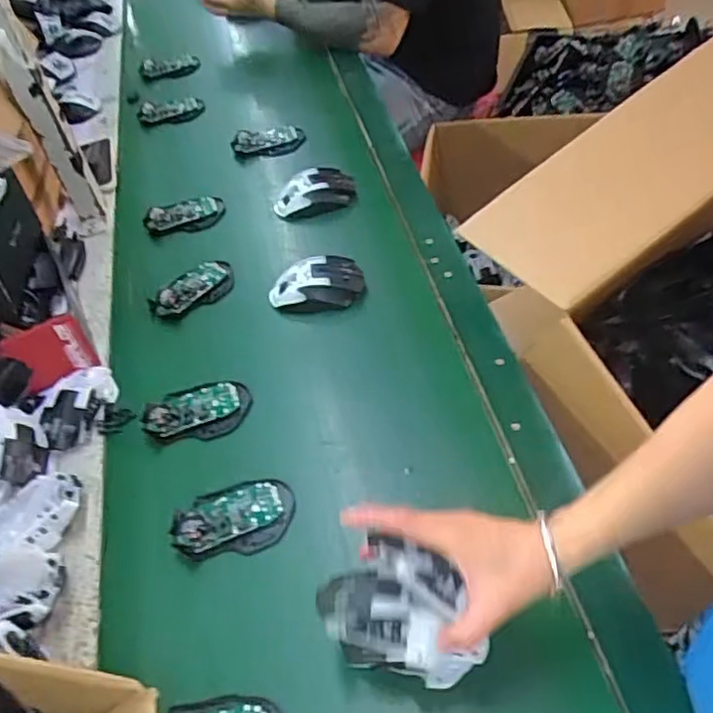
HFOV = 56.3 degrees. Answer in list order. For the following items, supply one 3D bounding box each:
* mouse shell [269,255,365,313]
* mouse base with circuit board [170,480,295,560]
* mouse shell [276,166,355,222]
[{"bbox_3d":[-0.049,-0.088,0.825,0.118,0.037,0.066,-6,48,1],"label":"mouse shell"},{"bbox_3d":[-0.118,0.153,0.640,0.113,0.025,0.067,-10,48,-2],"label":"mouse base with circuit board"},{"bbox_3d":[-0.062,-0.237,0.968,0.115,0.040,0.074,-15,48,-7],"label":"mouse shell"}]

